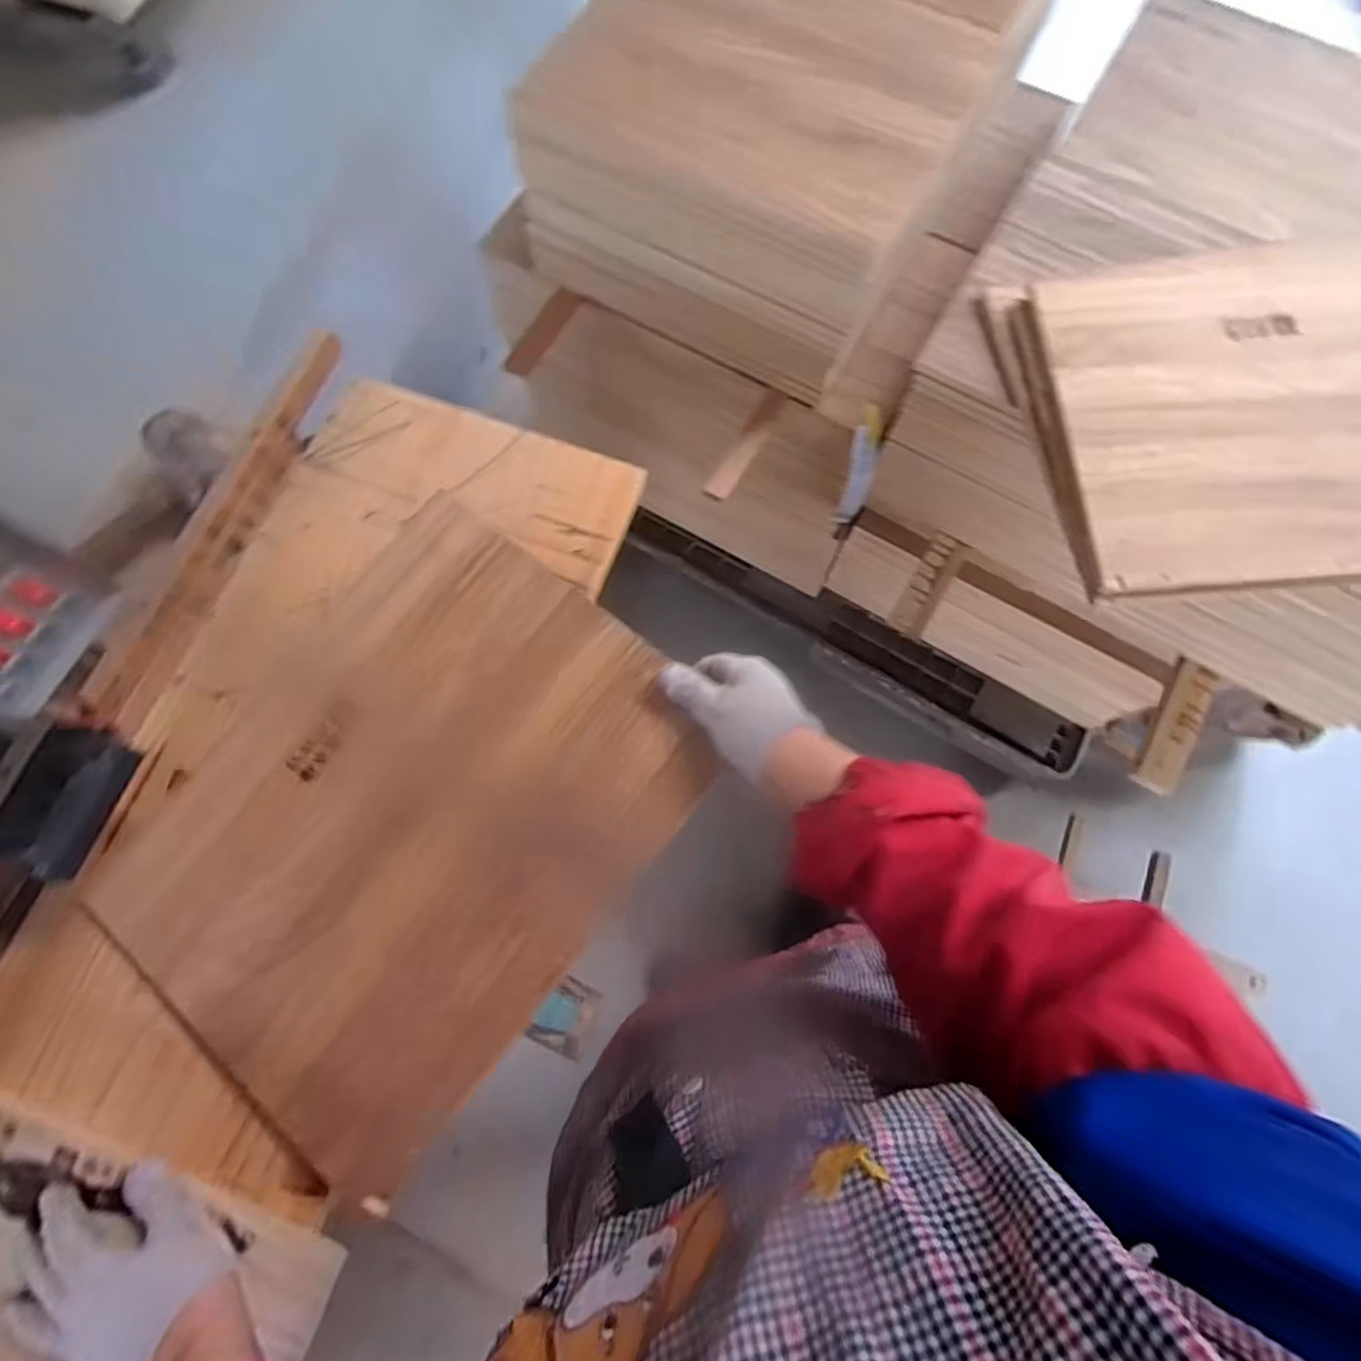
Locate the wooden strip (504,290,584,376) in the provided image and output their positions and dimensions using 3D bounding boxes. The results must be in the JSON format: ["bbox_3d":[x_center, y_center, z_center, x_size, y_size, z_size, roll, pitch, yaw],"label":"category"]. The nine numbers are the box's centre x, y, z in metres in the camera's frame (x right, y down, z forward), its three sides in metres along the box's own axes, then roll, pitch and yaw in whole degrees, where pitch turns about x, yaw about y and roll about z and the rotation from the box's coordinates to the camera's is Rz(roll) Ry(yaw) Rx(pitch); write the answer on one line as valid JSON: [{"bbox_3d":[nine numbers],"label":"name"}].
[{"bbox_3d":[-0.185,-0.469,0.896,0.132,0.034,0.014,-44,33,19],"label":"wooden strip"}]

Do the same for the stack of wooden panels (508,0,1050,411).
[{"bbox_3d":[0.136,-0.696,0.793,0.418,0.212,0.570,29,77,8],"label":"stack of wooden panels"}]

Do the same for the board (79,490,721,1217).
[{"bbox_3d":[-0.221,0.099,0.513,0.367,0.024,0.429,36,85,11],"label":"board"}]

